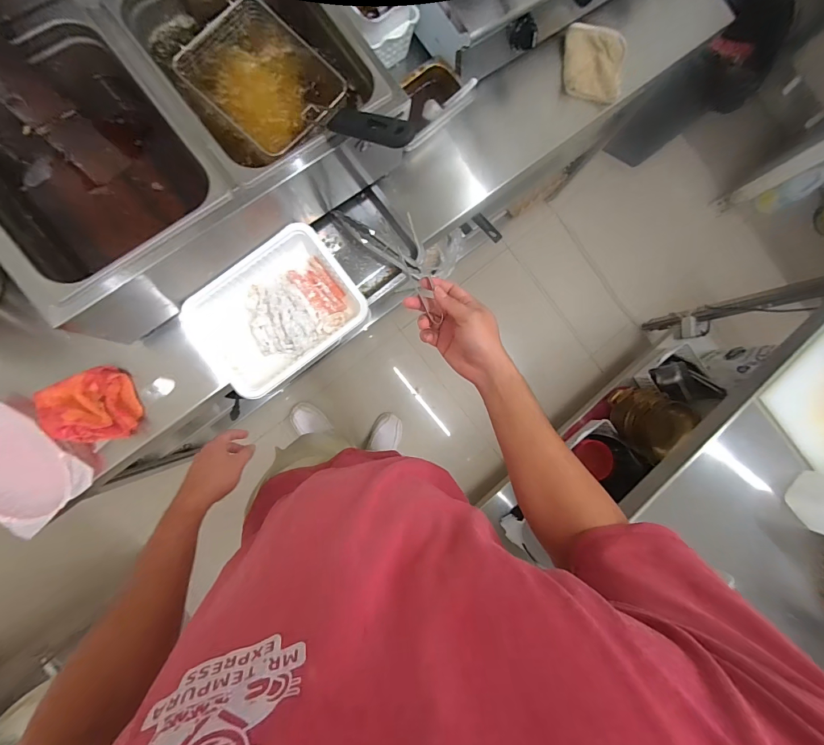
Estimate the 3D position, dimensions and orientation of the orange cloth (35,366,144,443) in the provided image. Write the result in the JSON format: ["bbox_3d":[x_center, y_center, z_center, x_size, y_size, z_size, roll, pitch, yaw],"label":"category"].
[{"bbox_3d":[-0.525,0.059,0.583,0.126,0.067,0.118,-16,89,-10],"label":"orange cloth"}]

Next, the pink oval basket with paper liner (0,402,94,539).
[{"bbox_3d":[-0.627,0.142,0.569,0.222,0.036,0.143,39,81,-4],"label":"pink oval basket with paper liner"}]

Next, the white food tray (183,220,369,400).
[{"bbox_3d":[-0.230,-0.098,0.621,0.266,0.060,0.201,-37,92,-9],"label":"white food tray"}]

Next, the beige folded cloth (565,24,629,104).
[{"bbox_3d":[0.383,-0.647,0.767,0.129,0.033,0.139,6,85,-8],"label":"beige folded cloth"}]

